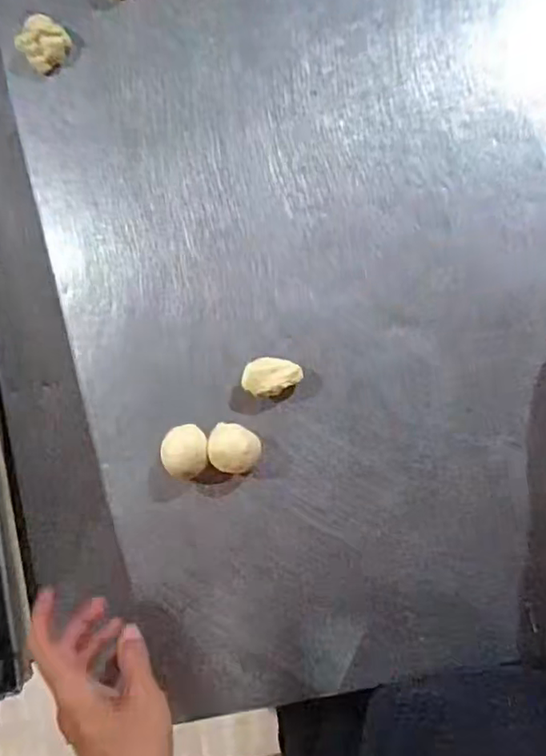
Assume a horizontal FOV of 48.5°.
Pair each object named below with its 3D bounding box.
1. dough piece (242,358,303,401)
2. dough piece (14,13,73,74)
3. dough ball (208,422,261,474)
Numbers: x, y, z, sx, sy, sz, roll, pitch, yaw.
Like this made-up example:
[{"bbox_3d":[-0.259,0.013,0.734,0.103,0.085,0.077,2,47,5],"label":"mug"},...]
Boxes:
[{"bbox_3d":[0.000,0.001,0.527,0.048,0.027,0.034,12,87,8],"label":"dough piece"},{"bbox_3d":[-0.216,-0.317,0.573,0.043,0.015,0.047,-1,85,7],"label":"dough piece"},{"bbox_3d":[-0.033,0.060,0.523,0.045,0.031,0.040,7,87,8],"label":"dough ball"}]

